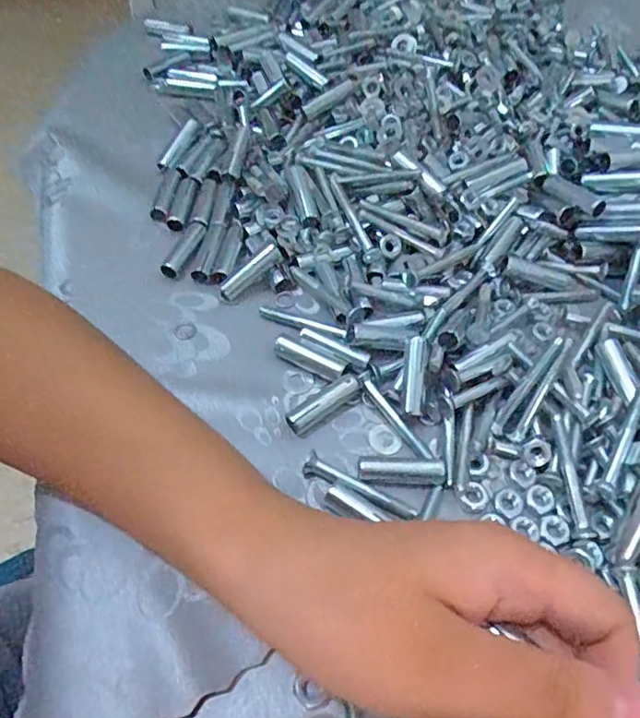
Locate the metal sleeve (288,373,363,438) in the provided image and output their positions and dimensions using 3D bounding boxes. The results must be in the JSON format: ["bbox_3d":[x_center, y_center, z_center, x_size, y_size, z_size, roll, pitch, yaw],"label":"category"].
[{"bbox_3d":[0.003,0.022,0.284,0.040,0.011,0.013,-31,62,-22],"label":"metal sleeve"}]

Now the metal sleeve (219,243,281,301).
[{"bbox_3d":[-0.039,-0.049,0.325,0.040,0.010,0.009,-39,62,3],"label":"metal sleeve"}]

